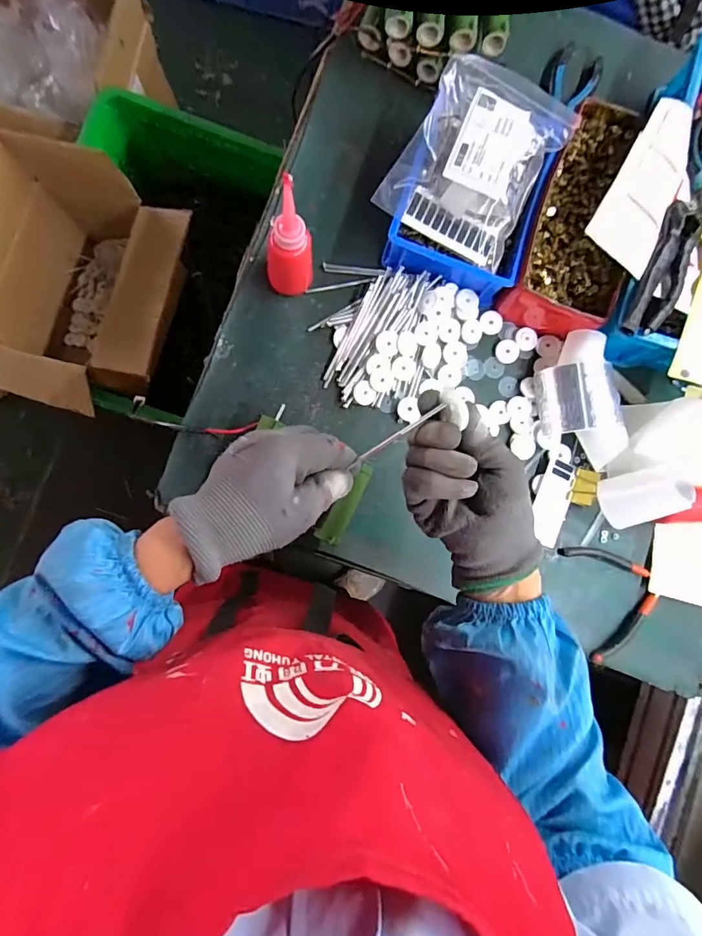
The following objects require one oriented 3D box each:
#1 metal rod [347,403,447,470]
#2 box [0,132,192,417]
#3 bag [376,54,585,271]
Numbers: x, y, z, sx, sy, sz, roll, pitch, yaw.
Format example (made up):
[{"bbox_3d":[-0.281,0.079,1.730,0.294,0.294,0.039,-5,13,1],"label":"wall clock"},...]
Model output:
[{"bbox_3d":[0.031,-0.022,0.340,0.079,0.005,0.004,-32,92,18],"label":"metal rod"},{"bbox_3d":[-0.468,-0.340,0.862,0.333,0.265,0.464,15,86,-3],"label":"box"},{"bbox_3d":[0.139,-0.334,0.483,0.142,0.042,0.204,30,85,-2],"label":"bag"}]

